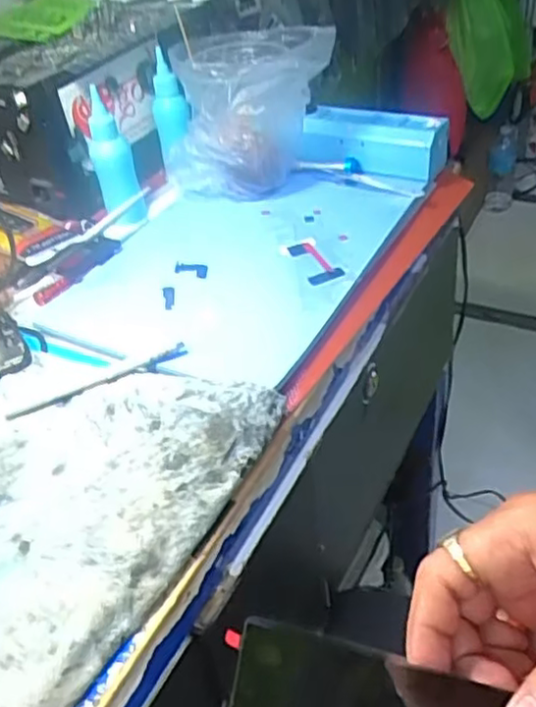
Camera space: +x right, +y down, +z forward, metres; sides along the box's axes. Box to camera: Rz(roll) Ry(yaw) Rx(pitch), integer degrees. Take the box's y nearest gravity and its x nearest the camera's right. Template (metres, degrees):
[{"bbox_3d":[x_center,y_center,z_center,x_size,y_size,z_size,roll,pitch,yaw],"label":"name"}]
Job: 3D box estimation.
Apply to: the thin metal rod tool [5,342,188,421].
[{"bbox_3d":[-0.112,0.019,0.455,0.121,0.010,0.010,-20,41,-14],"label":"thin metal rod tool"}]

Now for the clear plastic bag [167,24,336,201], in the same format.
[{"bbox_3d":[-0.009,-0.208,0.601,0.126,0.117,0.119,9,44,19],"label":"clear plastic bag"}]

